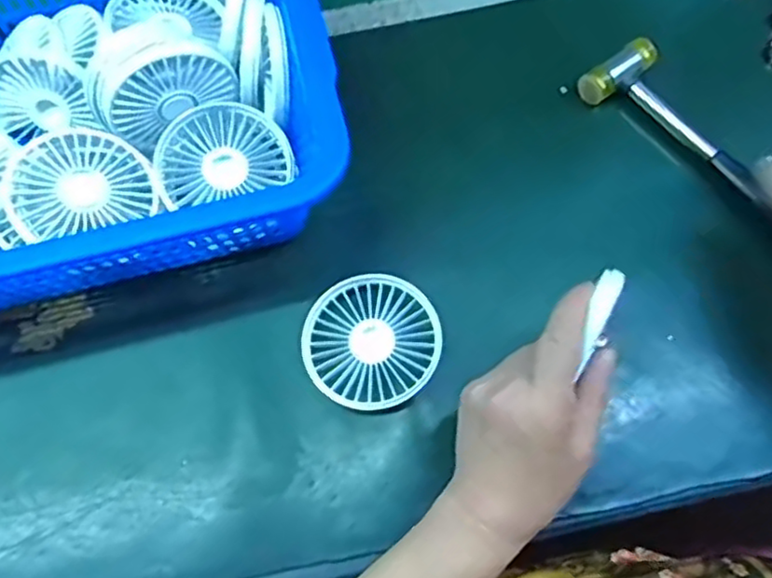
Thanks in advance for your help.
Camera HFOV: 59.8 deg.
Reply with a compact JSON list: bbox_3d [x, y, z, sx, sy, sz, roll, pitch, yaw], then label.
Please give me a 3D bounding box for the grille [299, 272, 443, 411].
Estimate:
[{"bbox_3d":[-0.010,0.035,0.444,0.087,0.019,0.088,-1,66,1],"label":"grille"}]

